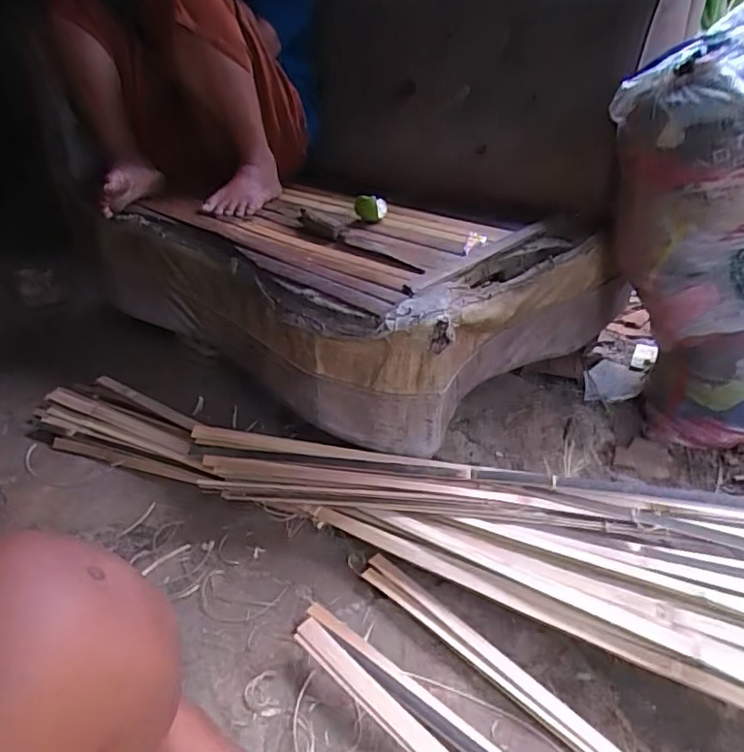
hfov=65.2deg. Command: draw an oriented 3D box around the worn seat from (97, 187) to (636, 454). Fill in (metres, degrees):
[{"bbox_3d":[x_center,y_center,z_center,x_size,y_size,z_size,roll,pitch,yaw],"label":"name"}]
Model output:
[{"bbox_3d":[-0.032,-0.212,1.151,0.787,0.230,0.615,25,40,35],"label":"worn seat"}]

